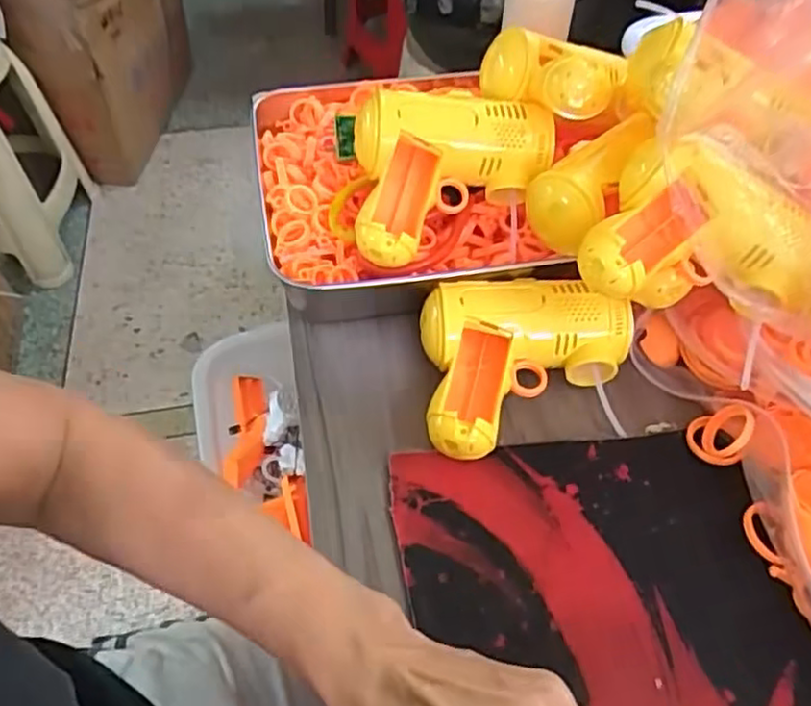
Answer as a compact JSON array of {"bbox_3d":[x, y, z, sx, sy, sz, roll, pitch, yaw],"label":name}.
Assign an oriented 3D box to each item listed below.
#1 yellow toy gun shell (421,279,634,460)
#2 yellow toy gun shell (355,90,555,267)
[{"bbox_3d":[0.079,0.002,0.441,0.137,0.046,0.113,-5,51,-5],"label":"yellow toy gun shell"},{"bbox_3d":[0.034,-0.123,0.466,0.138,0.070,0.100,-5,51,-5],"label":"yellow toy gun shell"}]

